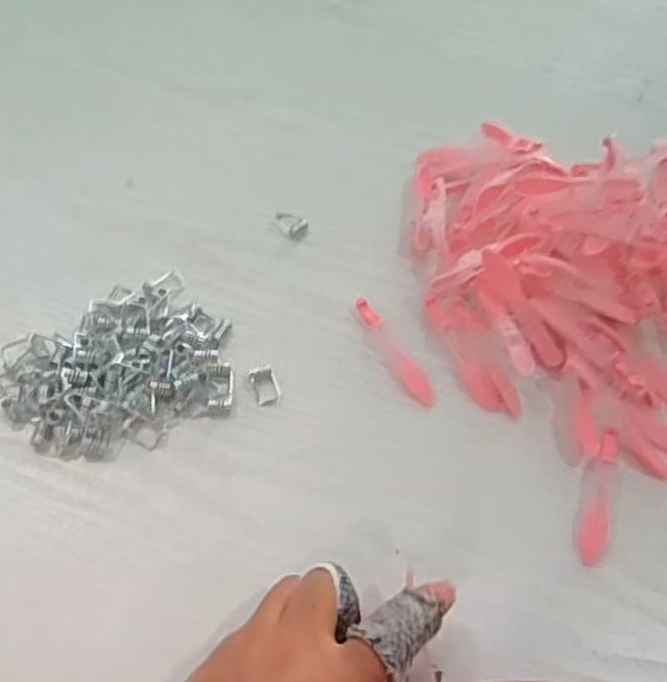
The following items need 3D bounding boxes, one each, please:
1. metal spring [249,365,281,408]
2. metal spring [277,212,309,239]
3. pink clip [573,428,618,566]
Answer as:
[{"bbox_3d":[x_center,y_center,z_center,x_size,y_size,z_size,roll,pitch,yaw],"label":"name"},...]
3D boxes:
[{"bbox_3d":[-0.038,0.024,0.390,0.015,0.007,0.022,-14,57,-12],"label":"metal spring"},{"bbox_3d":[-0.028,-0.077,0.454,0.025,0.006,0.014,38,62,21],"label":"metal spring"},{"bbox_3d":[0.138,0.079,0.364,0.018,0.006,0.073,16,56,8],"label":"pink clip"}]

